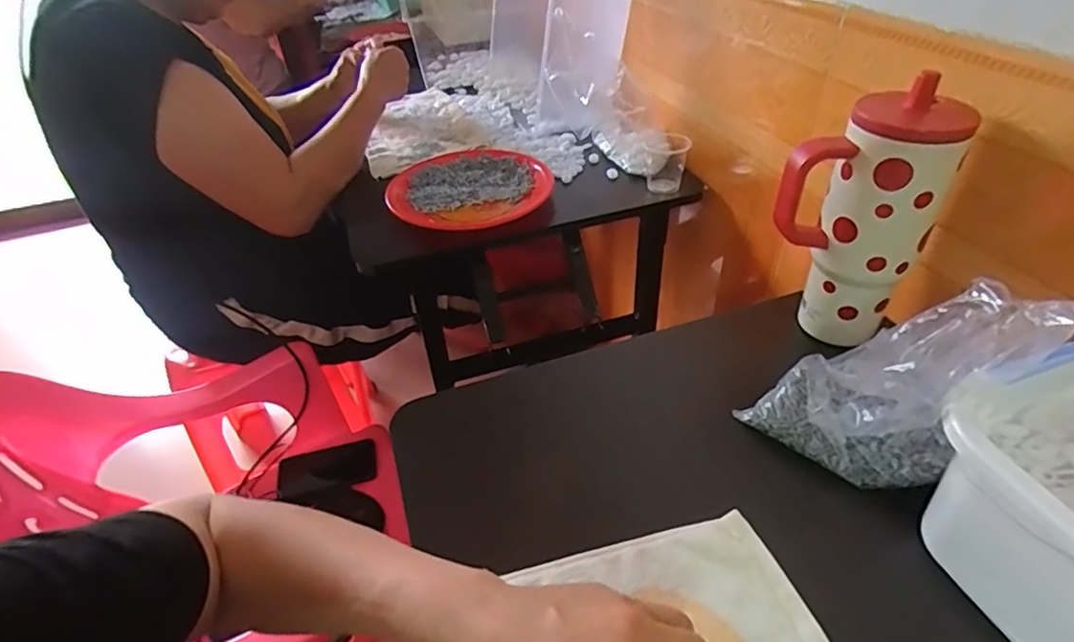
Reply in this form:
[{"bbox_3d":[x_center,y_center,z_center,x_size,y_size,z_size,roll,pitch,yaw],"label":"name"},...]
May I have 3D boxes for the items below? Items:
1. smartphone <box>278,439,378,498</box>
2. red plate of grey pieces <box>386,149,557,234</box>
[{"bbox_3d":[-0.367,0.259,1.007,0.166,0.014,0.081,-11,50,-9],"label":"smartphone"},{"bbox_3d":[-0.106,-0.204,0.835,0.222,0.020,0.221,-17,41,-17],"label":"red plate of grey pieces"}]

